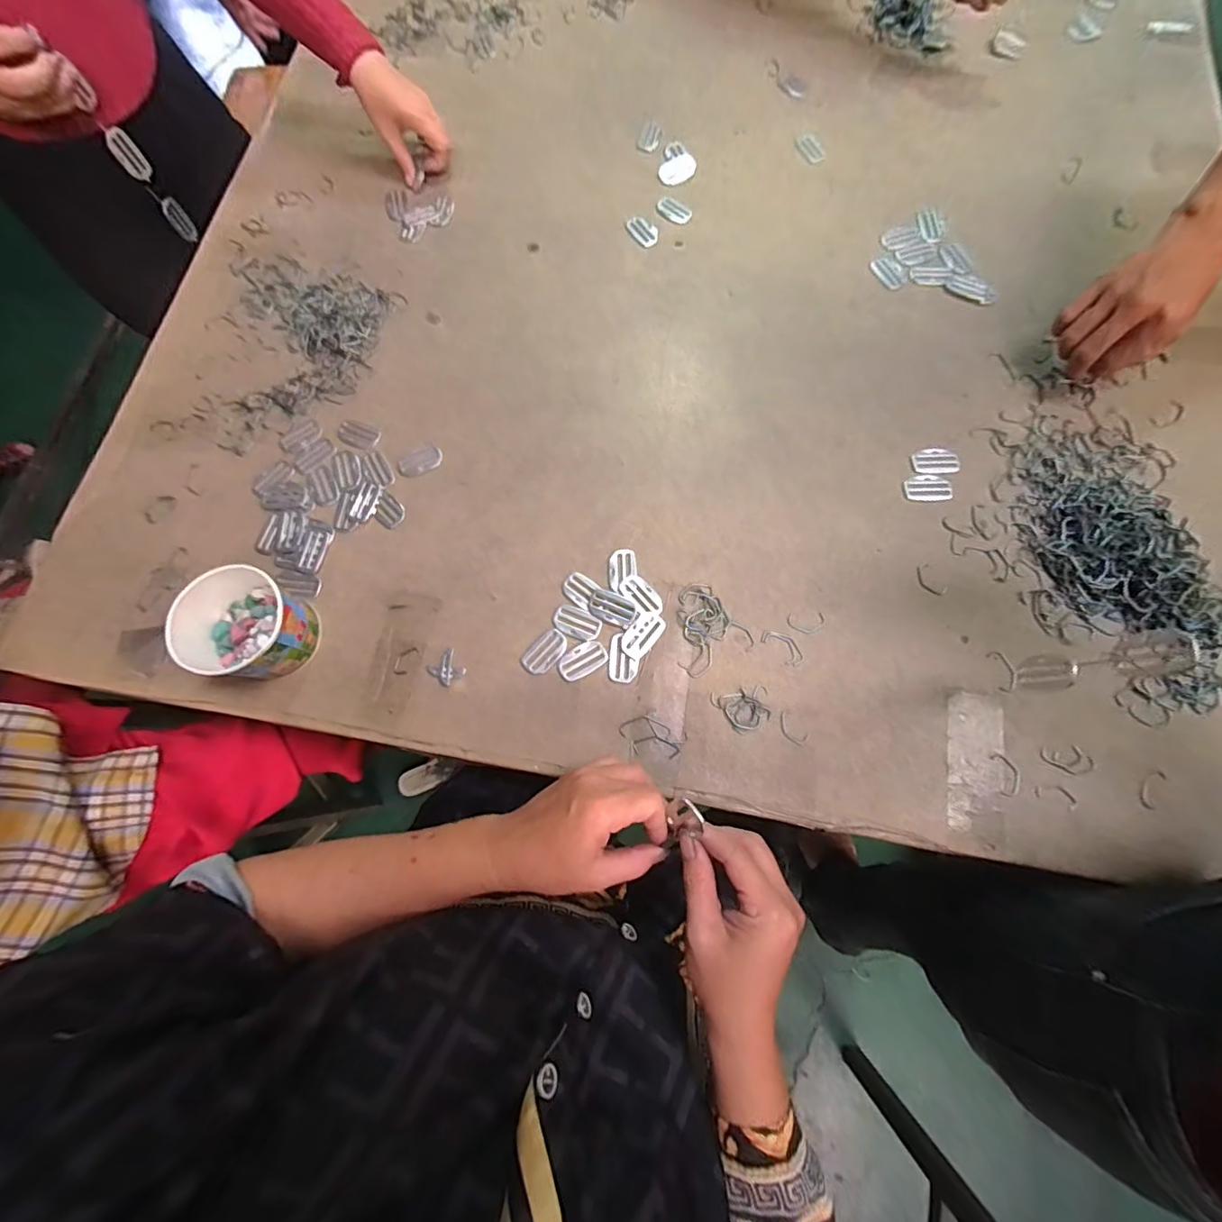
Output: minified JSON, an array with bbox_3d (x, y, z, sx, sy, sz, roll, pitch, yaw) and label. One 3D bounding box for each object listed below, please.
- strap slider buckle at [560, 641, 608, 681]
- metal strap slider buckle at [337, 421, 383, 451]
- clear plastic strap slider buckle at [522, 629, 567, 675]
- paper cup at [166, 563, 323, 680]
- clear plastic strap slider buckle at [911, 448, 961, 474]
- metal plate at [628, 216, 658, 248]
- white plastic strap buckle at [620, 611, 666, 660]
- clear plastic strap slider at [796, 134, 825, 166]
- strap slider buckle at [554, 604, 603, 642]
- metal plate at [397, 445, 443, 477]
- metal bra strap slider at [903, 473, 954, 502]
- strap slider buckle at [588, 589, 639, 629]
[{"bbox_3d":[-0.026,0.044,0.468,0.045,0.004,0.027,-27,74,-6],"label":"strap slider buckle"},{"bbox_3d":[-0.271,-0.189,0.551,0.050,0.005,0.029,26,76,10],"label":"metal strap slider buckle"},{"bbox_3d":[-0.061,0.038,0.473,0.028,0.004,0.044,39,79,12],"label":"clear plastic strap slider buckle"},{"bbox_3d":[-0.314,0.016,0.454,0.090,0.075,0.090,-1,73,2],"label":"paper cup"},{"bbox_3d":[0.323,-0.149,0.508,0.044,0.006,0.027,2,73,3],"label":"clear plastic strap slider buckle"},{"bbox_3d":[0.039,-0.450,0.608,0.029,0.004,0.049,-33,75,-7],"label":"metal plate"},{"bbox_3d":[0.030,0.022,0.472,0.026,0.004,0.046,36,78,12],"label":"white plastic strap buckle"},{"bbox_3d":[0.246,-0.568,0.632,0.025,0.004,0.047,-22,74,-4],"label":"clear plastic strap slider"},{"bbox_3d":[-0.032,0.011,0.480,0.044,0.004,0.026,26,76,10],"label":"strap slider buckle"},{"bbox_3d":[-0.197,-0.155,0.531,0.047,0.006,0.025,-24,74,-5],"label":"metal plate"},{"bbox_3d":[0.310,-0.121,0.502,0.043,0.004,0.028,8,74,5],"label":"metal bra strap slider"},{"bbox_3d":[0.002,-0.003,0.480,0.045,0.004,0.030,19,75,8],"label":"strap slider buckle"}]

